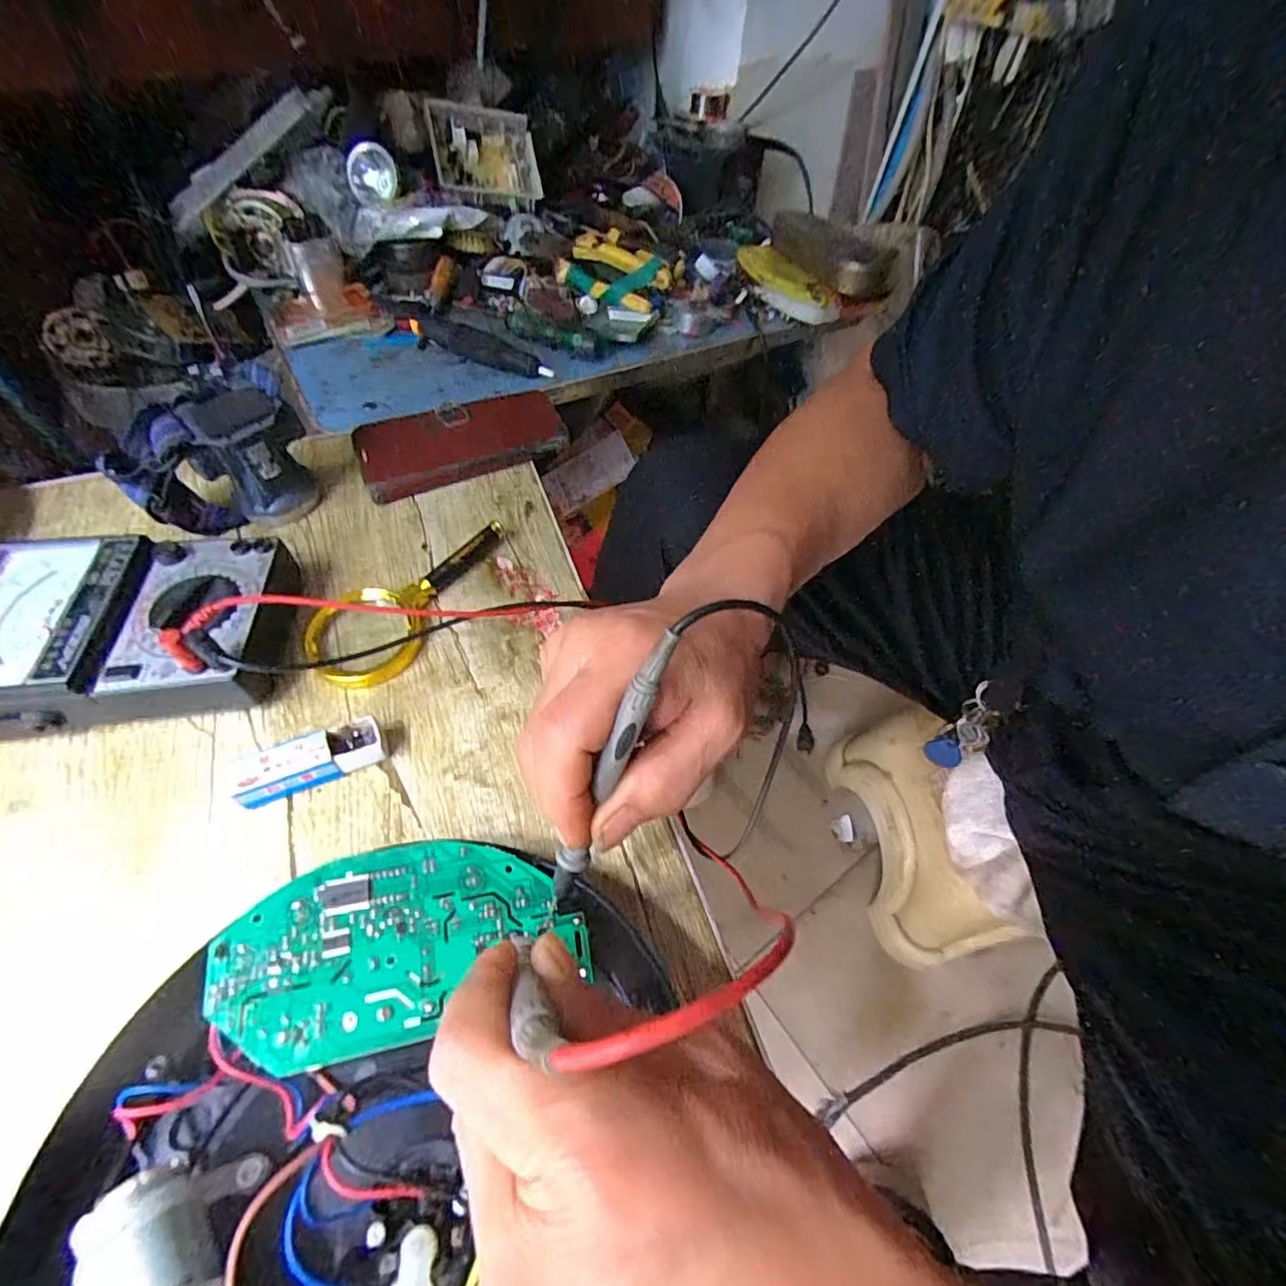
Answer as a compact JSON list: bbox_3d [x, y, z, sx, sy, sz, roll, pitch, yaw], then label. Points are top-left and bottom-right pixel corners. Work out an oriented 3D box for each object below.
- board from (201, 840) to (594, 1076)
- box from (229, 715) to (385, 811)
[{"bbox_3d":[-0.098,0.122,0.238,0.140,0.018,0.071,-10,55,-9],"label":"board"},{"bbox_3d":[-0.179,0.065,0.309,0.071,0.021,0.024,-17,57,-16],"label":"box"}]

